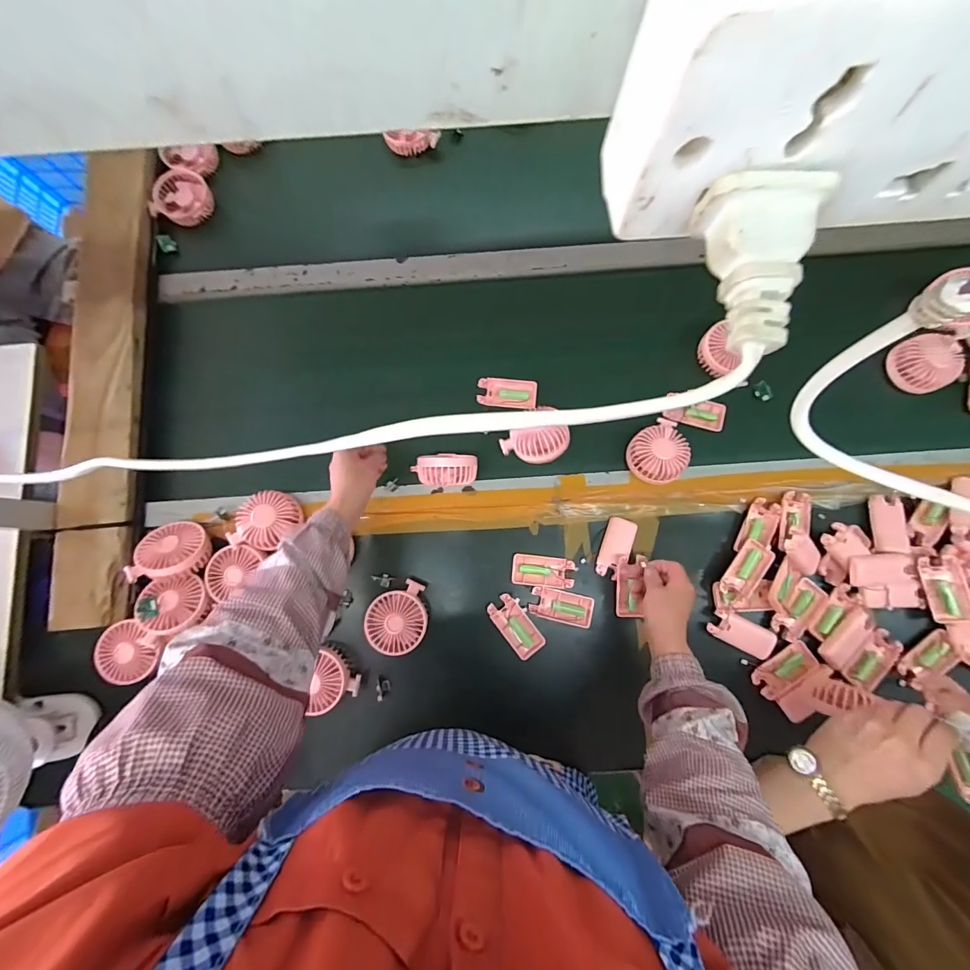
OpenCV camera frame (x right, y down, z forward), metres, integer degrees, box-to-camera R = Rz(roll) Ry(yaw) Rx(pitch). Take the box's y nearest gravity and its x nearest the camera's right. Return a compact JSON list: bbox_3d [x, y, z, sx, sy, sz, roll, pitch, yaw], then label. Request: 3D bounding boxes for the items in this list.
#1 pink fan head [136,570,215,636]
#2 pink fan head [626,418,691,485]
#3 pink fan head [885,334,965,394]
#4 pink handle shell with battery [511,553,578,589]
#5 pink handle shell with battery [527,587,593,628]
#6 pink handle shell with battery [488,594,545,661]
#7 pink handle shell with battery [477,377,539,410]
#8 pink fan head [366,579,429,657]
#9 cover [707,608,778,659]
[{"bbox_3d":[-0.448,0.169,0.579,0.084,0.031,0.078,-13,81,0],"label":"pink fan head"},{"bbox_3d":[0.268,-0.049,0.630,0.091,0.048,0.091,0,81,2],"label":"pink fan head"},{"bbox_3d":[0.707,-0.197,0.640,0.097,0.039,0.091,0,81,2],"label":"pink fan head"},{"bbox_3d":[0.091,0.134,0.633,0.095,0.018,0.047,7,81,3],"label":"pink handle shell with battery"},{"bbox_3d":[0.118,0.186,0.625,0.095,0.016,0.046,12,82,4],"label":"pink handle shell with battery"},{"bbox_3d":[0.047,0.212,0.610,0.048,0.010,0.093,-37,81,-4],"label":"pink handle shell with battery"},{"bbox_3d":[0.037,-0.150,0.668,0.095,0.017,0.043,7,81,3],"label":"pink handle shell with battery"},{"bbox_3d":[-0.127,0.200,0.607,0.090,0.038,0.090,0,81,2],"label":"pink fan head"},{"bbox_3d":[0.384,0.220,0.602,0.096,0.014,0.044,27,83,6],"label":"cover"}]

